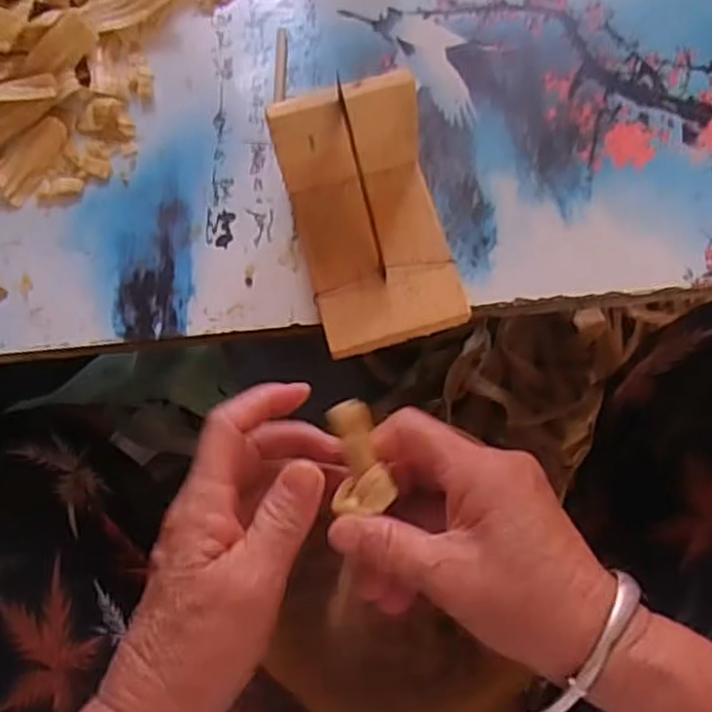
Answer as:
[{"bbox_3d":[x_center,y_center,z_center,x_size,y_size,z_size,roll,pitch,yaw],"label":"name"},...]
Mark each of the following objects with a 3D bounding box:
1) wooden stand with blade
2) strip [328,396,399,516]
[{"bbox_3d":[0.008,-0.068,0.345,0.073,0.062,0.115,-15,68,-3],"label":"wooden stand with blade"},{"bbox_3d":[0.000,0.044,0.302,0.025,0.010,0.047,-10,82,-1],"label":"strip"}]

